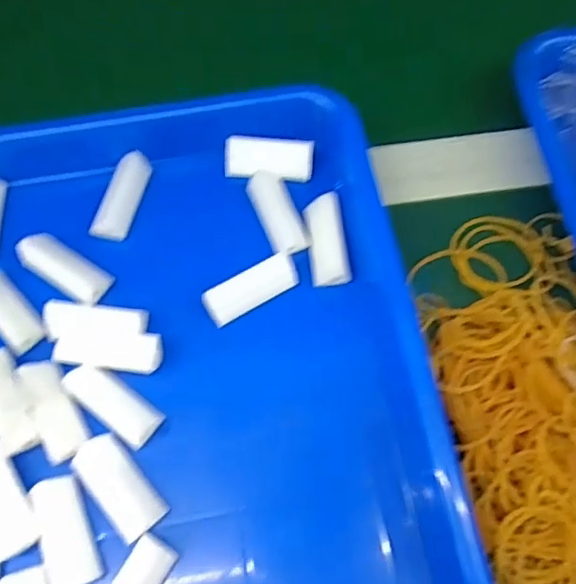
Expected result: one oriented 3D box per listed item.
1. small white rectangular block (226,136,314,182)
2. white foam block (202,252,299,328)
[{"bbox_3d":[-0.010,-0.074,0.325,0.047,0.015,0.022,2,99,-3],"label":"small white rectangular block"},{"bbox_3d":[-0.018,-0.002,0.290,0.048,0.013,0.015,-31,71,-11],"label":"white foam block"}]

